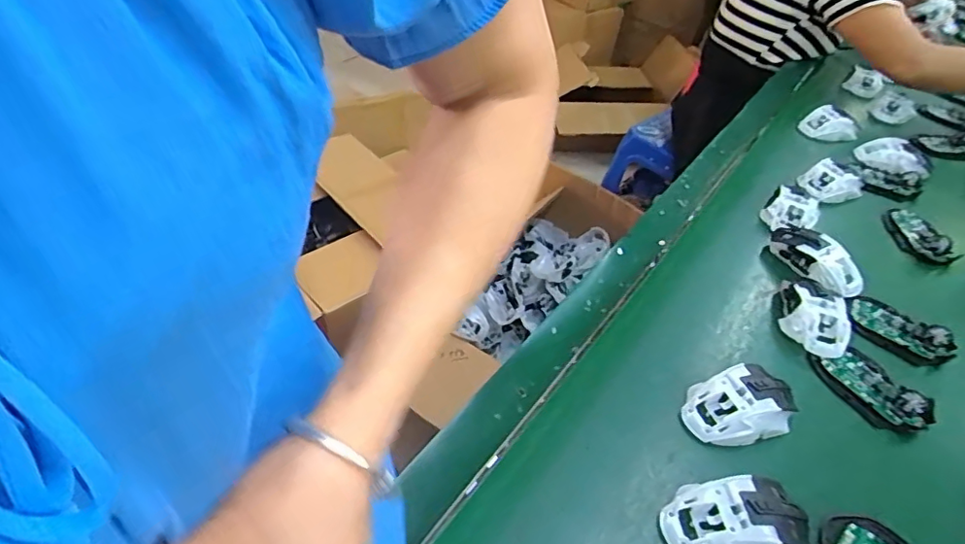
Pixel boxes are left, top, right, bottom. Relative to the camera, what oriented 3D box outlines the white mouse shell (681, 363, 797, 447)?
[{"bbox_3d":[0.242,0.123,0.518,0.109,0.037,0.066,-9,46,-16],"label":"white mouse shell"}]

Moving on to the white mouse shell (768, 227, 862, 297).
[{"bbox_3d":[0.405,-0.017,0.683,0.054,0.047,0.123,-16,48,-22],"label":"white mouse shell"}]

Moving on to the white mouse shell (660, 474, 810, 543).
[{"bbox_3d":[0.200,0.195,0.435,0.112,0.036,0.068,3,44,-5],"label":"white mouse shell"}]

